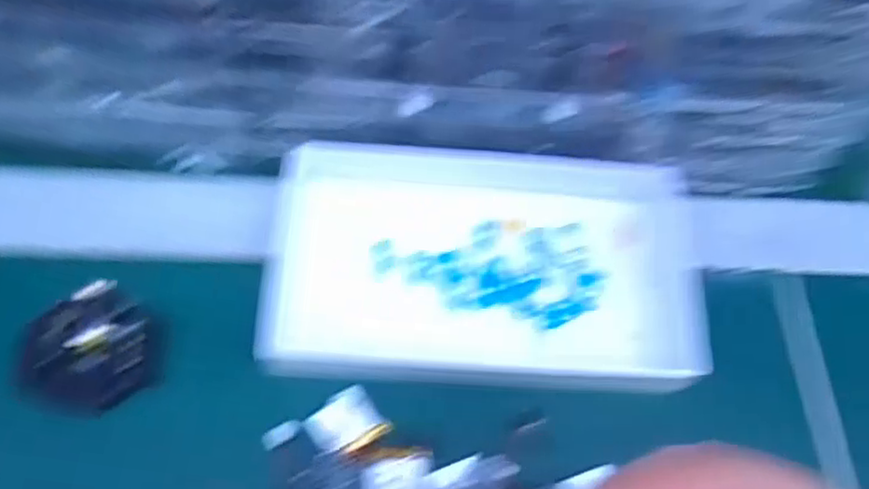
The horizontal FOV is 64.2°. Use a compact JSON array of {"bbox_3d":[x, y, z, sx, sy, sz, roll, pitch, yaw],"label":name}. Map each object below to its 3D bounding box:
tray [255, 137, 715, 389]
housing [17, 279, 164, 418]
[{"bbox_3d":[0.024,0.005,0.308,0.184,0.024,0.113,2,60,-2],"label":"tray"},{"bbox_3d":[-0.142,0.043,0.283,0.053,0.016,0.050,3,59,-6],"label":"housing"}]

